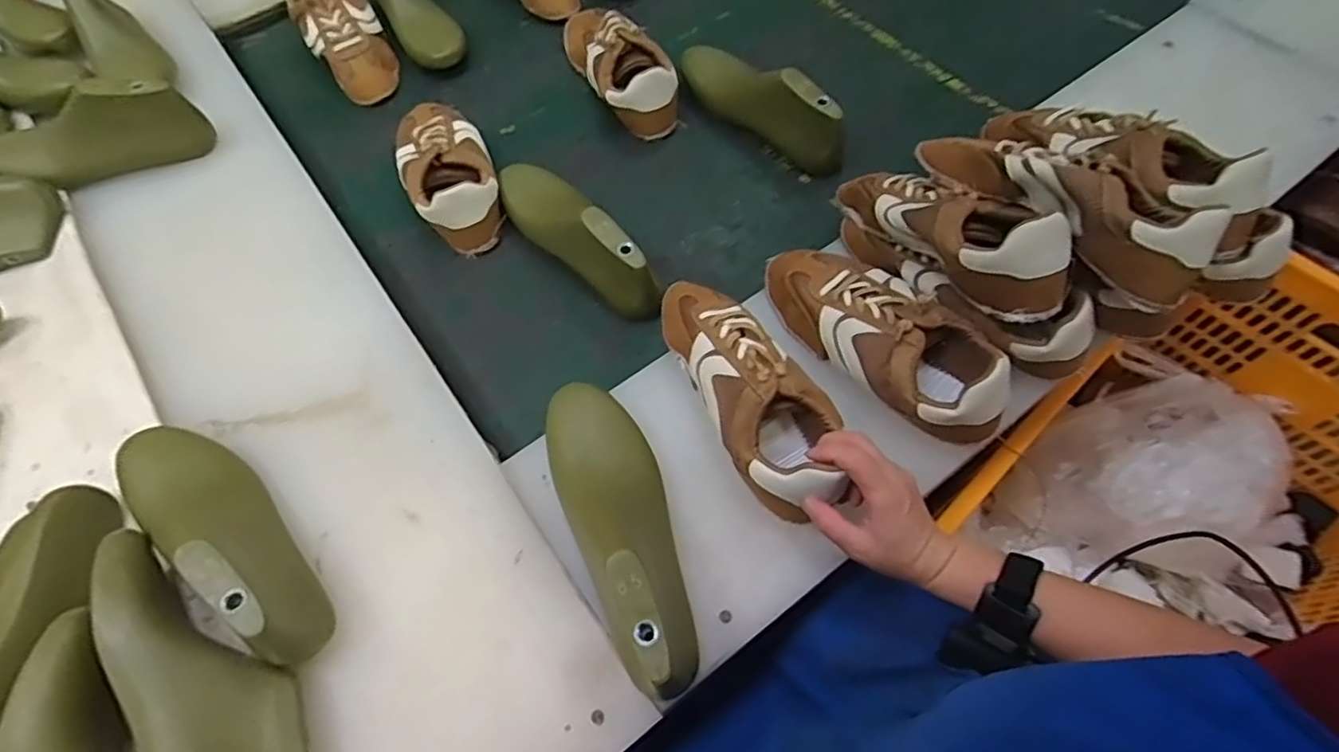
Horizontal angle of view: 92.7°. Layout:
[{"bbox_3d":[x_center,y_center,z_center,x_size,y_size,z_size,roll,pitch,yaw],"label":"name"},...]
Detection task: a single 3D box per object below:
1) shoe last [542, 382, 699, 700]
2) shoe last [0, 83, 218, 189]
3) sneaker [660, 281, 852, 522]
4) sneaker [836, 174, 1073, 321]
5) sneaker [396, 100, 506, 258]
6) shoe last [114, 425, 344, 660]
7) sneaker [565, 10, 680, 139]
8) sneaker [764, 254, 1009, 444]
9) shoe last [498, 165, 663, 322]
[{"bbox_3d":[-0.036,0.110,0.488,0.079,0.094,0.242,-22,64,-8],"label":"shoe last"},{"bbox_3d":[-0.661,-0.268,0.720,0.242,0.084,0.064,-11,63,-3],"label":"shoe last"},{"bbox_3d":[0.064,0.007,0.540,0.084,0.085,0.231,-27,64,-10],"label":"sneaker"},{"bbox_3d":[0.241,-0.139,0.571,0.084,0.082,0.240,-31,46,-12],"label":"sneaker"},{"bbox_3d":[-0.262,-0.246,0.751,0.099,0.074,0.232,-25,65,-9],"label":"sneaker"},{"bbox_3d":[-0.357,0.114,0.500,0.244,0.091,0.074,34,70,18],"label":"shoe last"},{"bbox_3d":[-0.068,-0.413,0.825,0.092,0.066,0.247,-24,65,-9],"label":"sneaker"},{"bbox_3d":[0.188,-0.045,0.575,0.099,0.076,0.247,-37,67,-15],"label":"sneaker"},{"bbox_3d":[-0.106,-0.152,0.680,0.065,0.093,0.258,-34,67,-13],"label":"shoe last"}]

